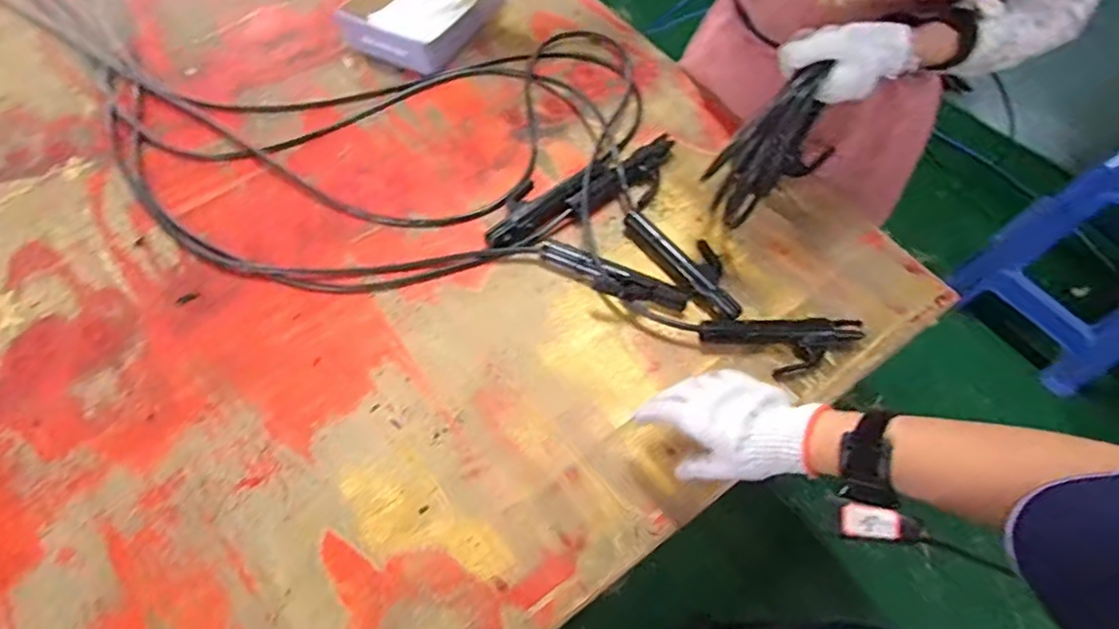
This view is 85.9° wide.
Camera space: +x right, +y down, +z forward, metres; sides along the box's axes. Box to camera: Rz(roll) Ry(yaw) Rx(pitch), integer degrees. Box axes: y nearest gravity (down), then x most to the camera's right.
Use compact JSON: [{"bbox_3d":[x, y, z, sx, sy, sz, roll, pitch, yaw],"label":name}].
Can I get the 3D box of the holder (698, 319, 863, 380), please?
[{"bbox_3d":[0.267,0.035,0.712,0.194,0.030,0.064,-1,61,0],"label":"holder"}]

